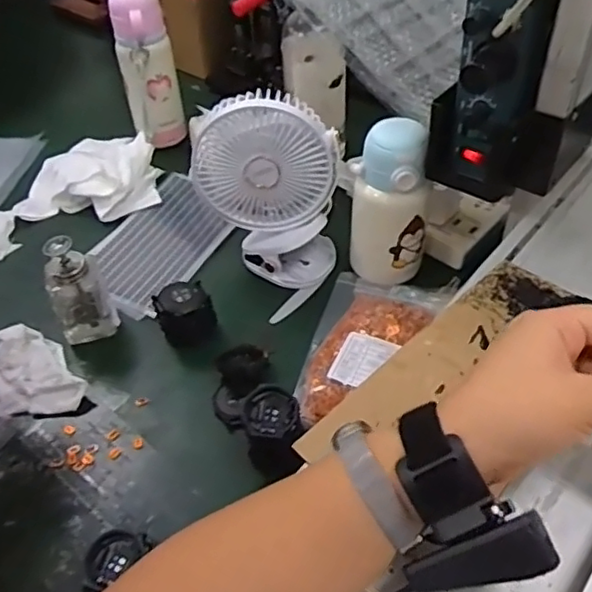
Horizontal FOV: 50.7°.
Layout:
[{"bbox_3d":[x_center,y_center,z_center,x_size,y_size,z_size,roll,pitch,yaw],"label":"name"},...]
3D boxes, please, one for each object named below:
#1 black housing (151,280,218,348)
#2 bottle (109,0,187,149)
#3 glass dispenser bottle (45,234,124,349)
[{"bbox_3d":[-0.117,0.022,0.668,0.058,0.066,0.047,-19,49,-12],"label":"black housing"},{"bbox_3d":[-0.202,-0.303,0.857,0.075,0.202,0.068,-12,48,-7],"label":"bottle"},{"bbox_3d":[-0.229,-0.006,0.653,0.059,0.122,0.048,-24,50,-17],"label":"glass dispenser bottle"}]

